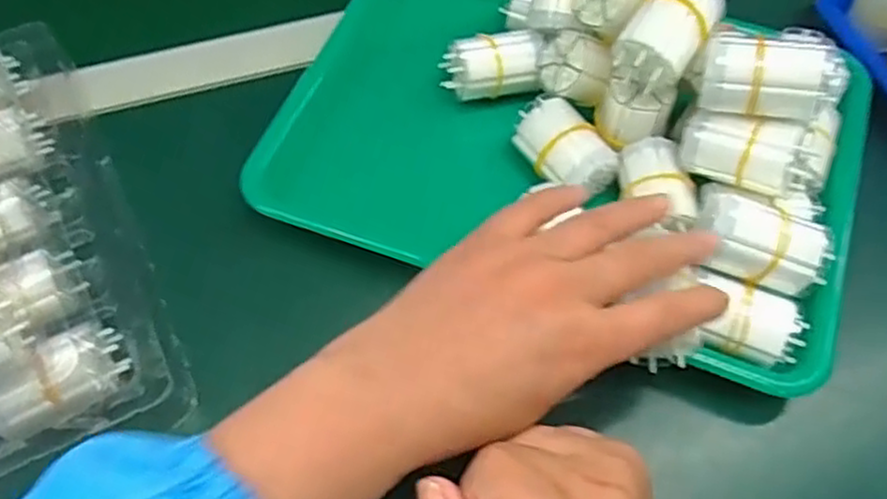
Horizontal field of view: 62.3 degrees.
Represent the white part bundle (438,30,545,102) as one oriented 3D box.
[{"bbox_3d":[0.030,-0.115,0.461,0.061,0.027,0.032,0,59,-1],"label":"white part bundle"}]

